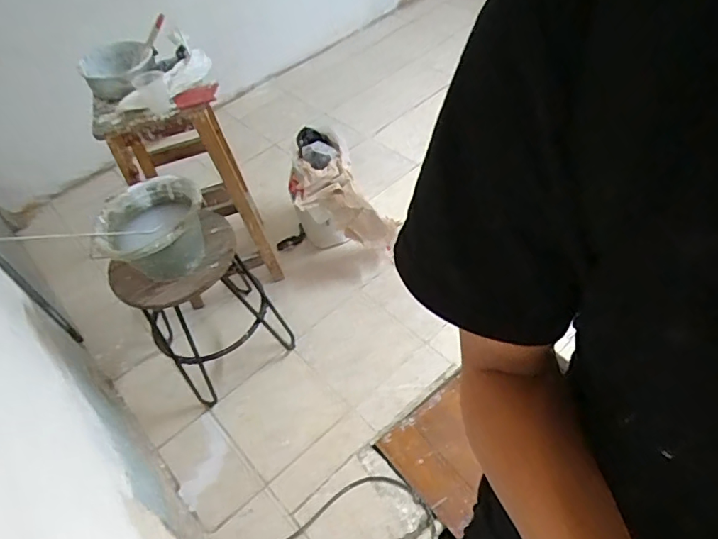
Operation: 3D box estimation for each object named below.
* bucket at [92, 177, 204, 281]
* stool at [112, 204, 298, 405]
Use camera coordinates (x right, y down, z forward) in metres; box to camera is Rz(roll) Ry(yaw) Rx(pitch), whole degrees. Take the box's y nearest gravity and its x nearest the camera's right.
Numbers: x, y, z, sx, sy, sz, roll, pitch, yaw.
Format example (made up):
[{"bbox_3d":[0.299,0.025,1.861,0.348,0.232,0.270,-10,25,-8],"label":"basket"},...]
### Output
[{"bbox_3d":[-0.458,-0.080,1.162,0.234,0.151,0.235,-3,49,4],"label":"bucket"},{"bbox_3d":[-0.423,0.087,1.418,0.345,0.488,0.288,-31,53,-19],"label":"stool"}]

